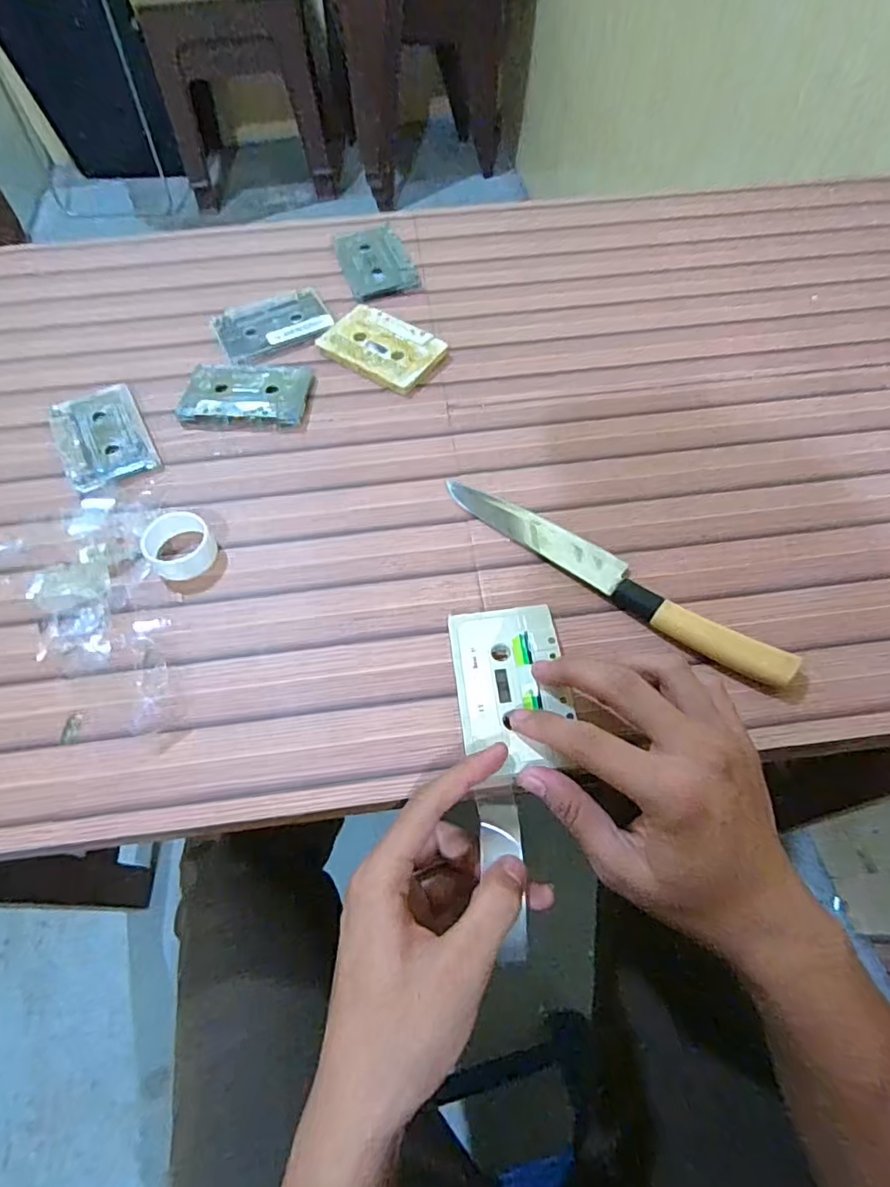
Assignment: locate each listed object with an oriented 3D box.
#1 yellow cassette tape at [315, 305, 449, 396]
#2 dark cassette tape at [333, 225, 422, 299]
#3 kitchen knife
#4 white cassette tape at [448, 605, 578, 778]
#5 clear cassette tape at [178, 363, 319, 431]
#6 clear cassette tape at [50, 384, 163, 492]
[{"bbox_3d":[-0.056,-0.210,0.488,0.101,0.010,0.065,31,65,17],"label":"yellow cassette tape"},{"bbox_3d":[-0.066,-0.321,0.553,0.065,0.012,0.093,-16,61,-8],"label":"dark cassette tape"},{"bbox_3d":[0.102,-0.015,0.368,0.242,0.022,0.037,30,65,17],"label":"kitchen knife"},{"bbox_3d":[0.039,0.052,0.330,0.062,0.013,0.100,-7,62,-2],"label":"white cassette tape"},{"bbox_3d":[-0.160,-0.163,0.461,0.101,0.009,0.069,2,60,2],"label":"clear cassette tape"},{"bbox_3d":[-0.266,-0.125,0.444,0.061,0.008,0.105,-27,63,-14],"label":"clear cassette tape"}]

